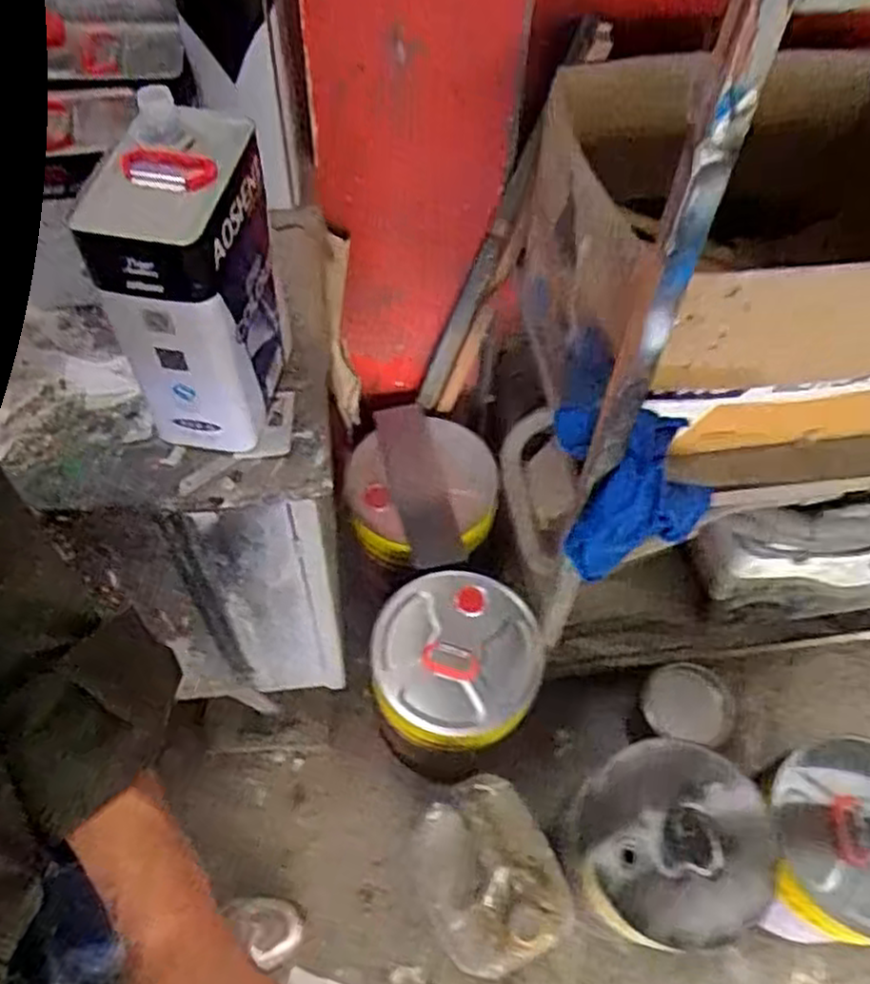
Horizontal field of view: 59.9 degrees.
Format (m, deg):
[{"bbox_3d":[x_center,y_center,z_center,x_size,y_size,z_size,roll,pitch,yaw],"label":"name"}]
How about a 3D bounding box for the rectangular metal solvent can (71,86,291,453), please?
[{"bbox_3d":[-0.206,-0.175,0.673,0.101,0.263,0.151,12,57,5],"label":"rectangular metal solvent can"}]

